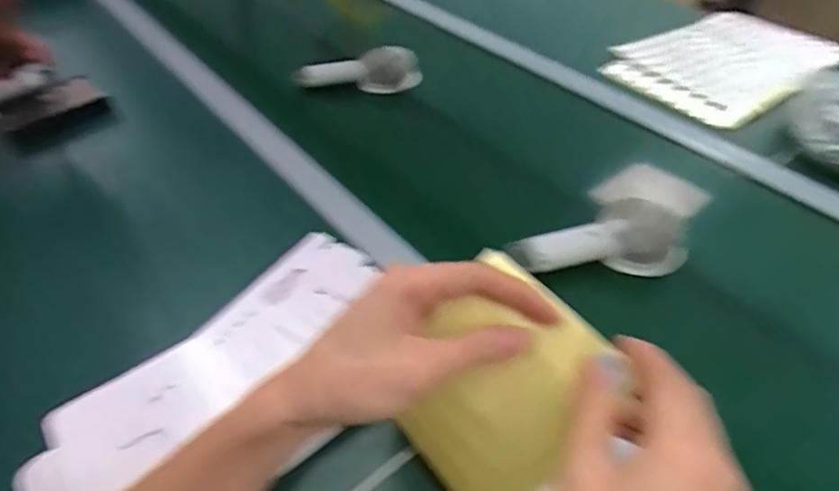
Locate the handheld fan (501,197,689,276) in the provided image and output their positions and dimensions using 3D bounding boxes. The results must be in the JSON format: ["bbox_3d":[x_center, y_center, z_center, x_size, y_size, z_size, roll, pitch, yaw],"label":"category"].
[{"bbox_3d":[0.185,-0.007,0.573,0.174,0.076,0.042,-2,4,0],"label":"handheld fan"}]

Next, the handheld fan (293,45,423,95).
[{"bbox_3d":[-0.105,-0.280,0.868,0.207,0.065,0.060,5,46,8],"label":"handheld fan"}]

